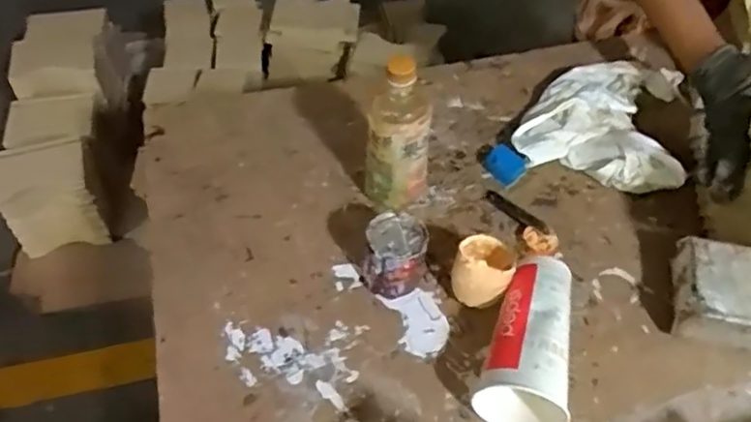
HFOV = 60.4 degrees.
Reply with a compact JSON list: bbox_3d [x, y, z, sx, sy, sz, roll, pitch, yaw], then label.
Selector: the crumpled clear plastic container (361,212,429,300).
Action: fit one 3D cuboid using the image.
[{"bbox_3d":[0.021,0.048,0.682,0.059,0.071,0.067,11,53,6],"label":"crumpled clear plastic container"}]

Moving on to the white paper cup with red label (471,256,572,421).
[{"bbox_3d":[0.152,0.124,0.629,0.083,0.080,0.171,13,53,10],"label":"white paper cup with red label"}]

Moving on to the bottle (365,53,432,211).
[{"bbox_3d":[0.024,-0.074,0.696,0.069,0.195,0.052,5,53,2],"label":"bottle"}]

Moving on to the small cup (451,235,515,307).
[{"bbox_3d":[0.111,0.066,0.673,0.056,0.066,0.058,1,53,-1],"label":"small cup"}]

